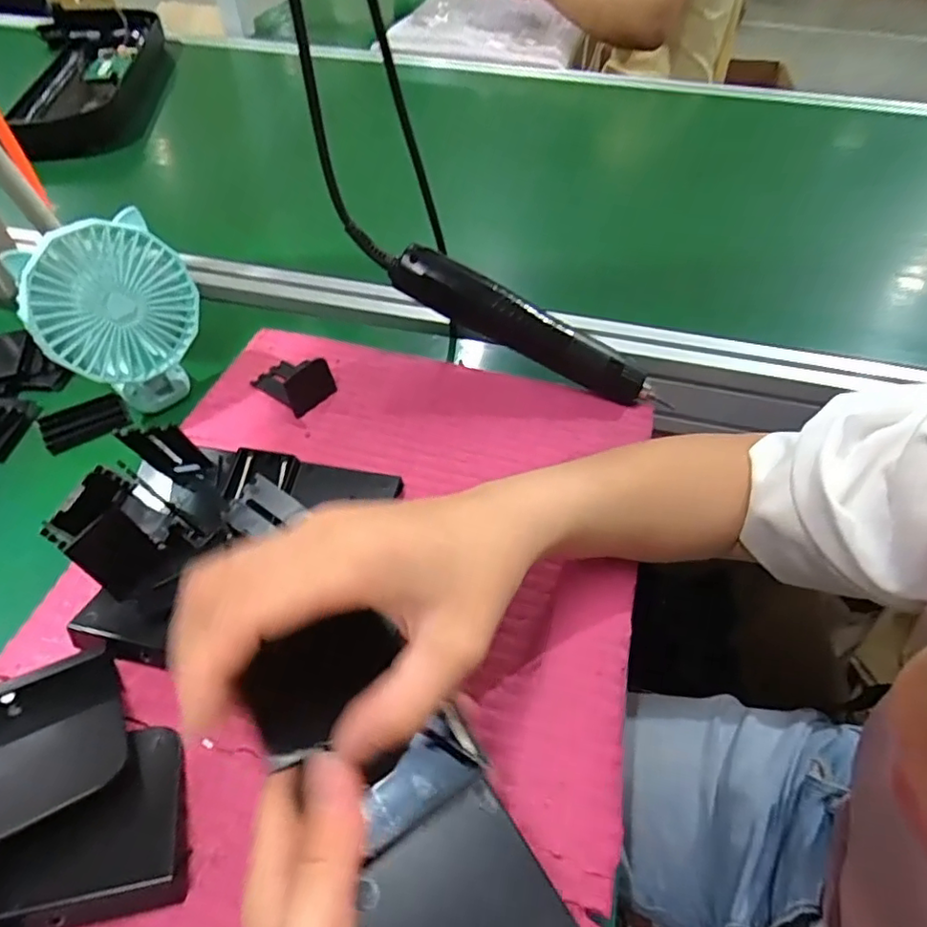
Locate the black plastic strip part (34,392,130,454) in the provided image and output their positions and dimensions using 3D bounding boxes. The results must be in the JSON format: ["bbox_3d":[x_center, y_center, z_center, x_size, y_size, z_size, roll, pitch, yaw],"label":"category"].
[{"bbox_3d":[-0.275,-0.031,0.432,0.056,0.004,0.038,-27,55,-22],"label":"black plastic strip part"}]

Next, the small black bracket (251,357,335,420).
[{"bbox_3d":[-0.126,-0.065,0.435,0.057,0.029,0.036,34,57,25],"label":"small black bracket"}]

